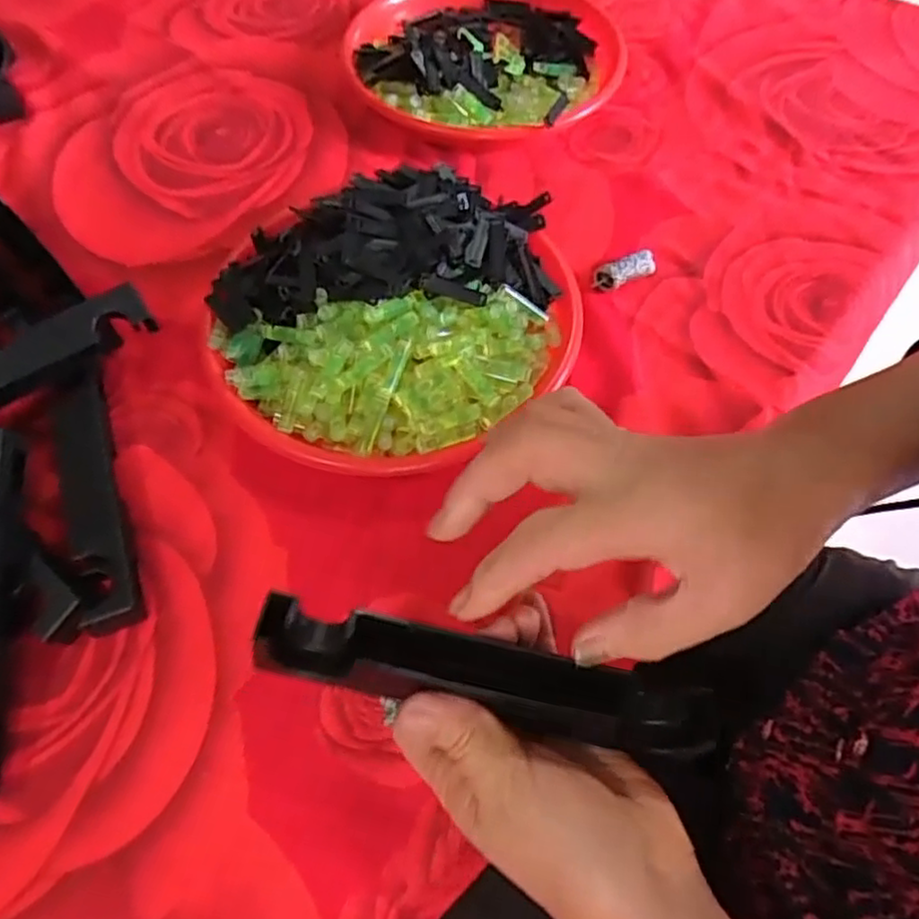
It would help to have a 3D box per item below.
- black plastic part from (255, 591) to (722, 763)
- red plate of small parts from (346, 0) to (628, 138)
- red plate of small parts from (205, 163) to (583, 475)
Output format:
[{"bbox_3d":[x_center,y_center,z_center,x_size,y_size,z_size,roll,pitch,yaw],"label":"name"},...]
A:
[{"bbox_3d":[0.009,0.094,0.295,0.190,0.028,0.027,14,63,-4],"label":"black plastic part"},{"bbox_3d":[0.024,-0.386,0.636,0.255,0.047,0.258,0,62,0],"label":"red plate of small parts"},{"bbox_3d":[-0.042,-0.106,0.469,0.254,0.072,0.236,-21,64,-10],"label":"red plate of small parts"}]

